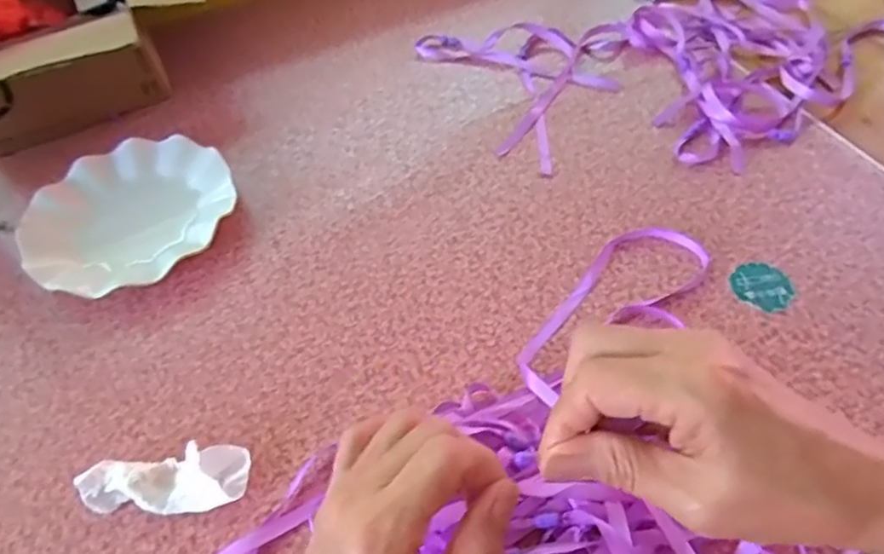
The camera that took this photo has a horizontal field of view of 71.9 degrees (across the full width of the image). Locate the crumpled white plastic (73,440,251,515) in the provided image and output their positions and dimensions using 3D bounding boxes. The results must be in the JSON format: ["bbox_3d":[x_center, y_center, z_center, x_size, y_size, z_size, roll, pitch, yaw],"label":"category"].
[{"bbox_3d":[-0.183,0.135,0.405,0.108,0.027,0.036,-6,53,1],"label":"crumpled white plastic"}]

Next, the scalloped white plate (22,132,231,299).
[{"bbox_3d":[-0.279,-0.056,0.554,0.168,0.031,0.179,-3,53,4],"label":"scalloped white plate"}]

